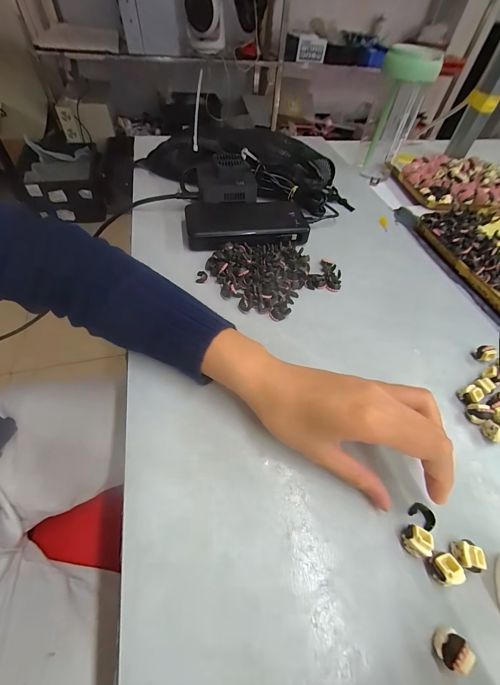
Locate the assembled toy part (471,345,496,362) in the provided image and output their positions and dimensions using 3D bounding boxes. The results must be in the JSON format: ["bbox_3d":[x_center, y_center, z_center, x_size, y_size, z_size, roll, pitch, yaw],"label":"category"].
[{"bbox_3d":[0.231,0.012,0.272,0.009,0.017,0.015,-21,58,-20],"label":"assembled toy part"}]

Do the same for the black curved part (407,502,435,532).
[{"bbox_3d":[0.120,0.120,0.191,0.013,0.006,0.015,-30,61,-25],"label":"black curved part"}]

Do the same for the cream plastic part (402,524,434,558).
[{"bbox_3d":[0.106,0.127,0.178,0.015,0.014,0.015,27,55,14],"label":"cream plastic part"}]

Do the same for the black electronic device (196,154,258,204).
[{"bbox_3d":[-0.034,-0.232,0.386,0.080,0.041,0.078,-4,54,-8],"label":"black electronic device"}]

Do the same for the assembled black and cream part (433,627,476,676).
[{"bbox_3d":[0.109,0.166,0.149,0.016,0.014,0.013,-36,64,-27],"label":"assembled black and cream part"}]

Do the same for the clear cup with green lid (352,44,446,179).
[{"bbox_3d":[0.239,-0.379,0.468,0.076,0.169,0.082,24,55,13],"label":"clear cup with green lid"}]

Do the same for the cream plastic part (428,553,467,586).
[{"bbox_3d":[0.120,0.140,0.171,0.012,0.015,0.015,-3,53,-7],"label":"cream plastic part"}]

